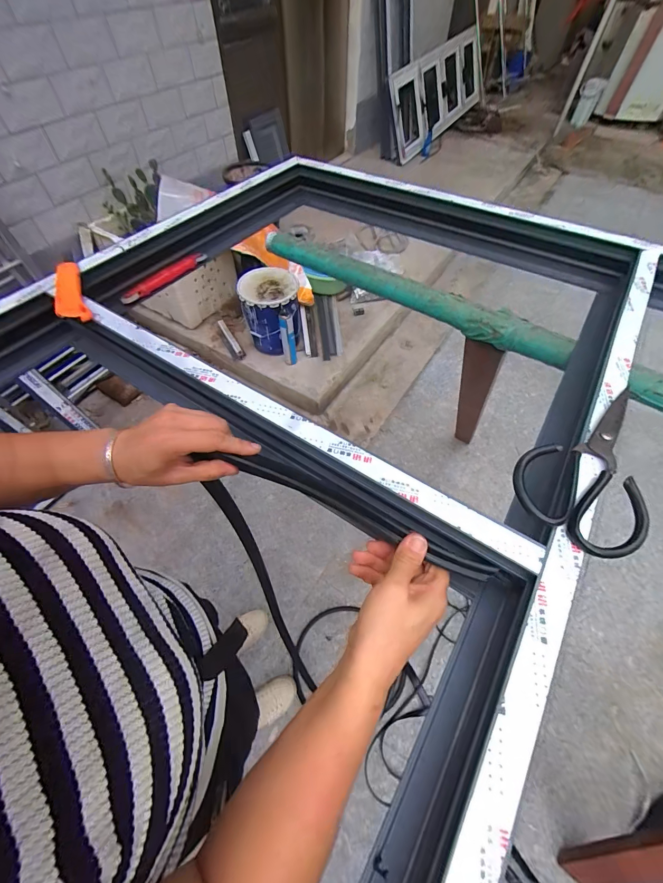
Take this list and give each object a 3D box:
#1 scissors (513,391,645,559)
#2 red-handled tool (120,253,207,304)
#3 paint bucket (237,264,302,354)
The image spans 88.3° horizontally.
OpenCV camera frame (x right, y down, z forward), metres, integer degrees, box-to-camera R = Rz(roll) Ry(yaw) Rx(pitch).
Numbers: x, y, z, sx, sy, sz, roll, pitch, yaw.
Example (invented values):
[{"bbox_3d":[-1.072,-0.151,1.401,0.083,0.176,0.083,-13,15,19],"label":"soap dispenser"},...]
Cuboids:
[{"bbox_3d":[0.271,0.018,0.340,0.203,0.013,0.108,-38,65,-22],"label":"scissors"},{"bbox_3d":[-0.313,-0.315,0.650,0.017,0.025,0.189,32,62,19],"label":"red-handled tool"},{"bbox_3d":[-0.301,-0.646,1.747,0.273,0.350,0.286,0,57,0],"label":"paint bucket"}]

